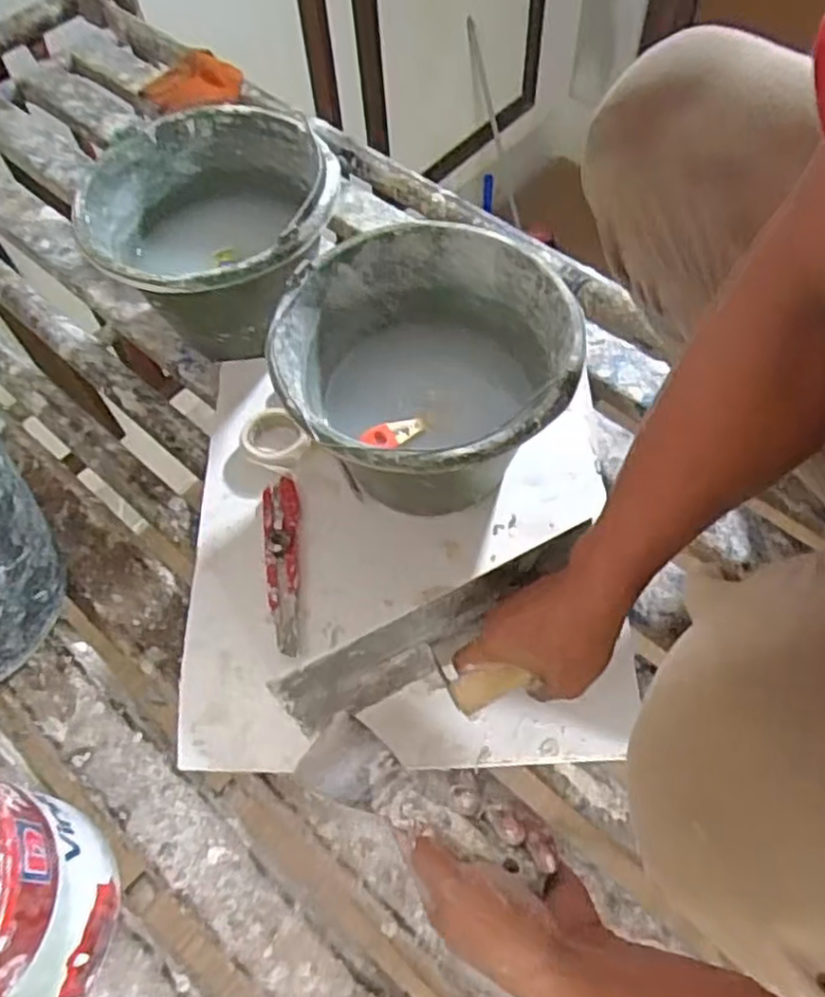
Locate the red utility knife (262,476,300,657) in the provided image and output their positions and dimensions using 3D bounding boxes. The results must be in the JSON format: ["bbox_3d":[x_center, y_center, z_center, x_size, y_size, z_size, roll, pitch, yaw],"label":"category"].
[{"bbox_3d":[-0.121,0.058,0.686,0.033,0.014,0.176,-7,59,-1],"label":"red utility knife"}]

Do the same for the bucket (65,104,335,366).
[{"bbox_3d":[-0.191,-0.260,0.744,0.232,0.136,0.225,-1,59,2],"label":"bucket"}]

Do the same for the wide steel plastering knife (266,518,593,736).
[{"bbox_3d":[0.033,0.122,0.552,0.250,0.111,0.080,-31,63,3],"label":"wide steel plastering knife"}]

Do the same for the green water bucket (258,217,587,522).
[{"bbox_3d":[0.013,-0.094,0.673,0.231,0.184,0.244,-1,59,2],"label":"green water bucket"}]

